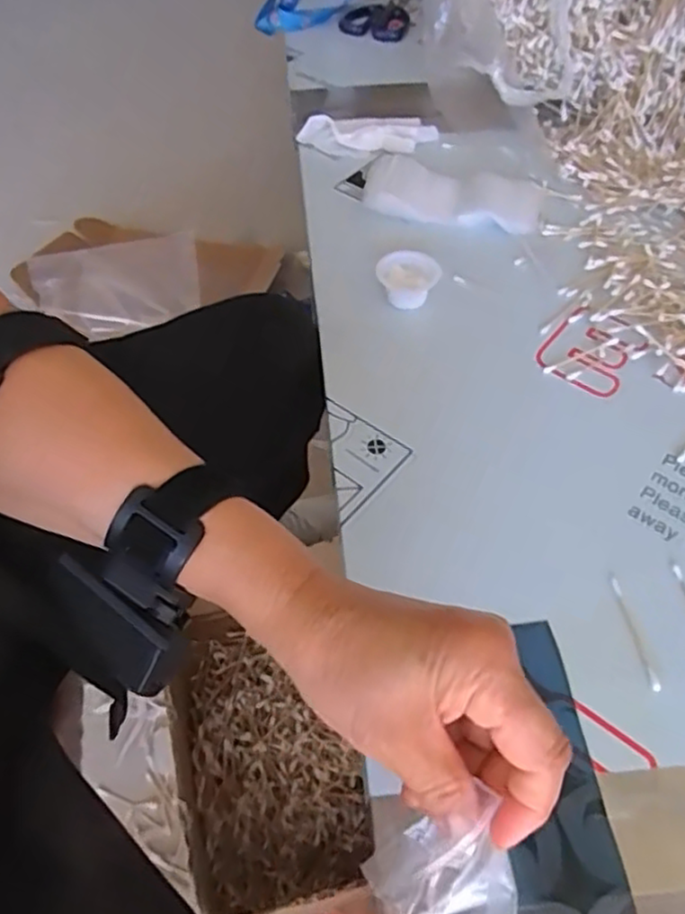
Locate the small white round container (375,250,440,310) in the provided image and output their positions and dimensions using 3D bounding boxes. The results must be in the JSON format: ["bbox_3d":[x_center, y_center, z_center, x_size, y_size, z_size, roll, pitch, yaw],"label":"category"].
[{"bbox_3d":[0.058,-0.155,0.607,0.053,0.032,0.052,0,53,0],"label":"small white round container"}]

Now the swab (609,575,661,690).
[{"bbox_3d":[0.182,0.108,0.426,0.007,0.004,0.073,-8,55,-1],"label":"swab"}]

